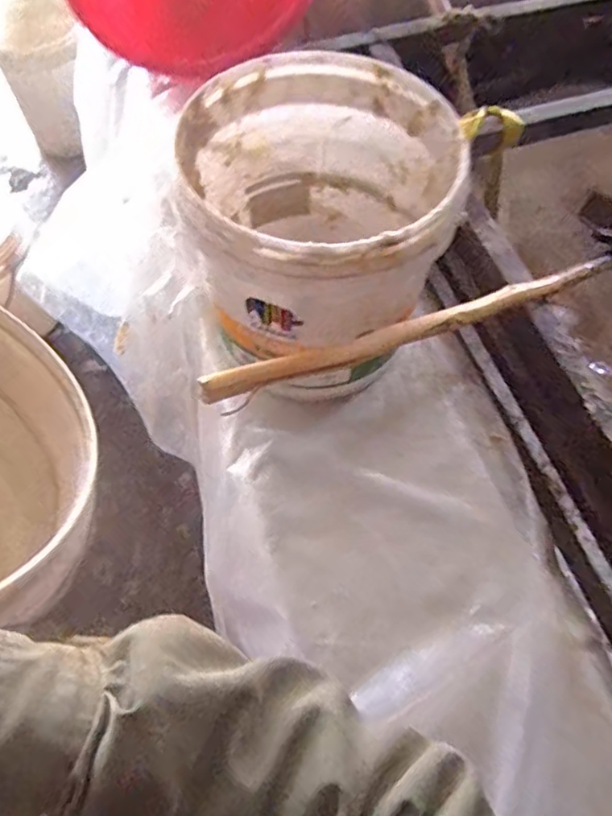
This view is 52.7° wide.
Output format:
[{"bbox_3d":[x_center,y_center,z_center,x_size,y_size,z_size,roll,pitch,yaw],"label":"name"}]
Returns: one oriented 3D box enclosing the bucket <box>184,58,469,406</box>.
[{"bbox_3d":[0.015,-0.170,0.639,0.241,0.243,0.253,-3,61,-1],"label":"bucket"}]

